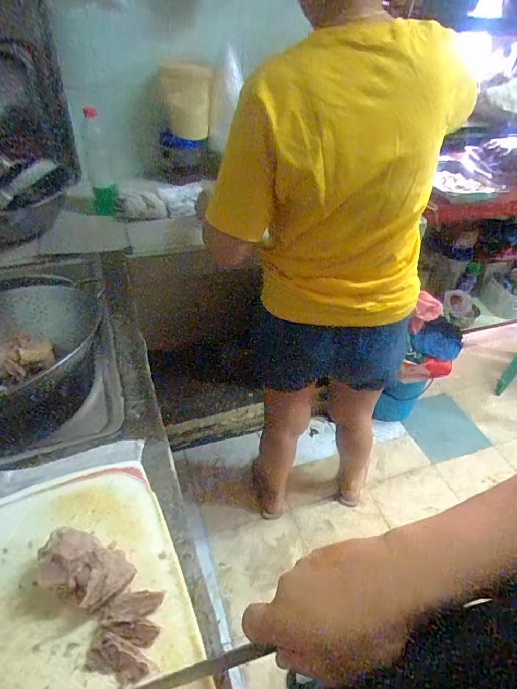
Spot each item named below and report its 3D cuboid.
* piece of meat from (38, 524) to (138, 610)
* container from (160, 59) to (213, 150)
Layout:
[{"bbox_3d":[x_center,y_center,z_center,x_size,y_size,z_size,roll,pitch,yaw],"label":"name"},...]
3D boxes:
[{"bbox_3d":[-0.171,0.224,0.409,0.086,0.043,0.059,18,43,14],"label":"piece of meat"},{"bbox_3d":[-0.191,-0.628,1.080,0.135,0.198,0.107,0,42,-6],"label":"container"}]

